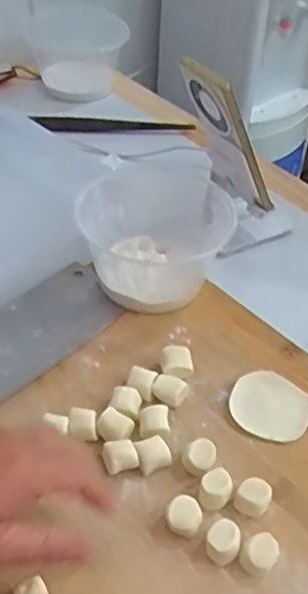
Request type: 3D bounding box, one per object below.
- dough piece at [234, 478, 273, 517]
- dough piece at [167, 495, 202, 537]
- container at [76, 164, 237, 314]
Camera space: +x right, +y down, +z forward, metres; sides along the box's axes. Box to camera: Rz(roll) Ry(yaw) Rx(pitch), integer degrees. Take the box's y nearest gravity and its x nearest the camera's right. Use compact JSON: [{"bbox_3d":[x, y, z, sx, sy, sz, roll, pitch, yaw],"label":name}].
[{"bbox_3d":[0.071,0.143,0.455,0.023,0.023,0.018,23,48,19],"label":"dough piece"},{"bbox_3d":[0.020,0.152,0.439,0.023,0.020,0.023,1,45,-1],"label":"dough piece"},{"bbox_3d":[-0.002,-0.055,0.584,0.125,0.081,0.121,-2,45,-5],"label":"container"}]

